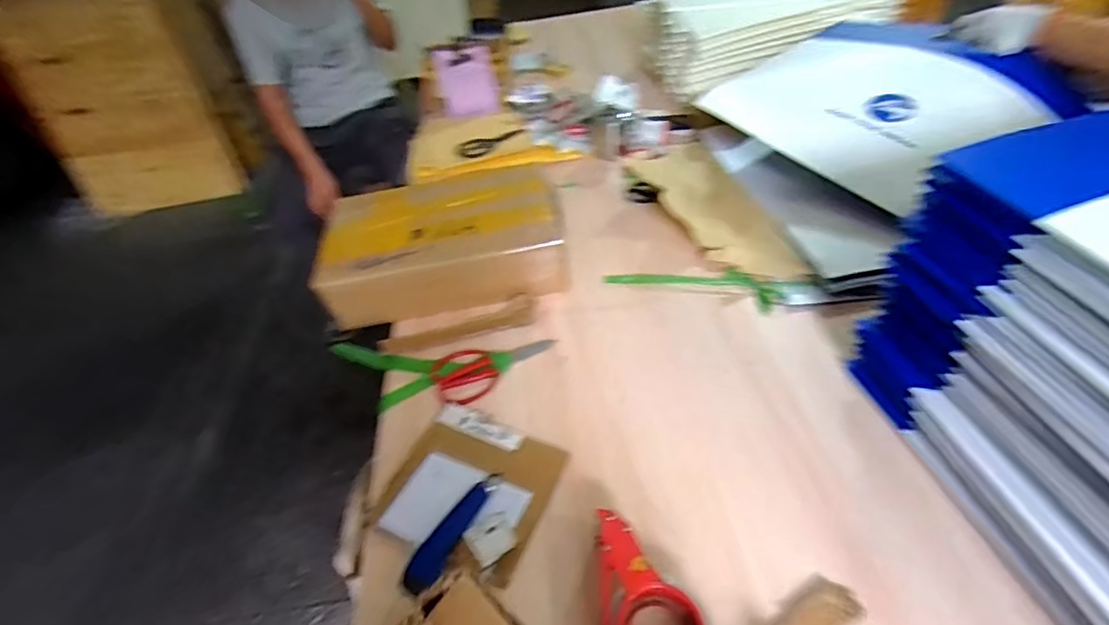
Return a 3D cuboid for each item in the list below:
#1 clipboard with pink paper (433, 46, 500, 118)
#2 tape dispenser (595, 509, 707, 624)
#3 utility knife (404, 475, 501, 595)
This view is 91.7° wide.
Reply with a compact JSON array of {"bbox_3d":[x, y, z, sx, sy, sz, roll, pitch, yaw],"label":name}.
[{"bbox_3d":[-0.226,-0.596,1.401,0.147,0.163,0.014,-13,30,-11],"label":"clipboard with pink paper"},{"bbox_3d":[0.086,0.281,0.534,0.095,0.060,0.162,-14,43,-7],"label":"tape dispenser"},{"bbox_3d":[-0.113,0.240,0.607,0.033,0.015,0.154,16,48,24],"label":"utility knife"}]

